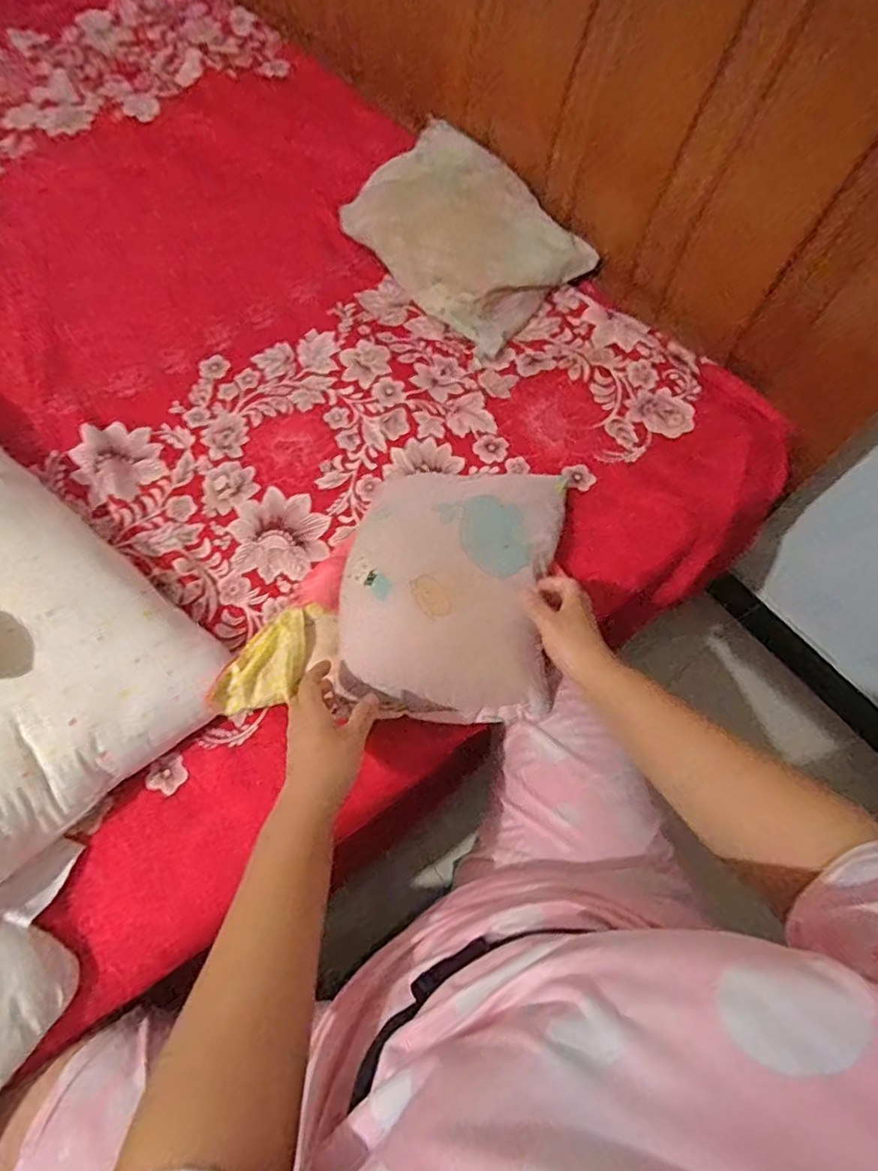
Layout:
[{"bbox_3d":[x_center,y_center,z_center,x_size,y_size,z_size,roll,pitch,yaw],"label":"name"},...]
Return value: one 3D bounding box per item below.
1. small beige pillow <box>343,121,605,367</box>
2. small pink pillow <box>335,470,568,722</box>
[{"bbox_3d":[0.032,-0.543,0.916,0.232,0.100,0.362,-38,72,-18],"label":"small beige pillow"},{"bbox_3d":[0.016,-0.008,0.652,0.225,0.087,0.285,7,65,1],"label":"small pink pillow"}]

